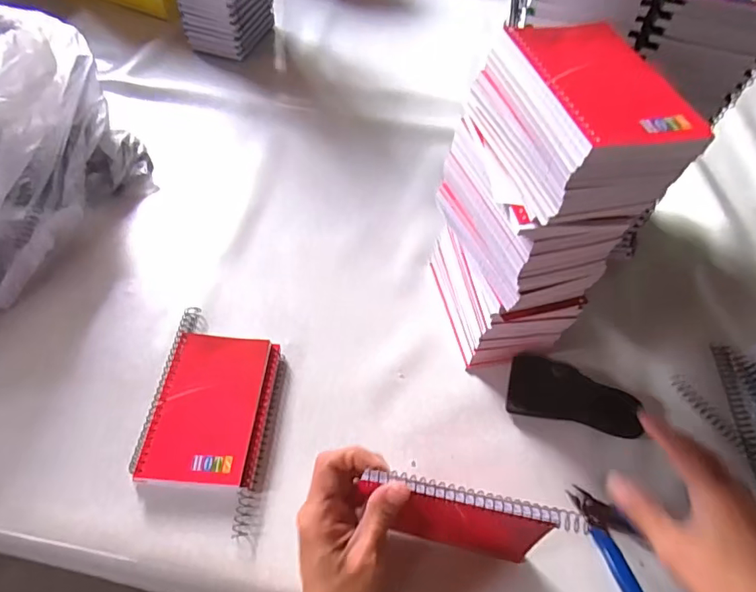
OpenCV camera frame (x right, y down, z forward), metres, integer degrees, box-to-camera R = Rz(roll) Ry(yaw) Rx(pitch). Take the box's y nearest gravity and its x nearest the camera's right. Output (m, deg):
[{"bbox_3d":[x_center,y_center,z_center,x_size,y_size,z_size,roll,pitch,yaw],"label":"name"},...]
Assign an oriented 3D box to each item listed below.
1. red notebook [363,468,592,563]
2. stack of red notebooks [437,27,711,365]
[{"bbox_3d":[0.058,0.156,0.343,0.141,0.077,0.024,11,54,3],"label":"red notebook"},{"bbox_3d":[0.120,-0.062,0.409,0.095,0.256,0.135,-11,56,-12],"label":"stack of red notebooks"}]

